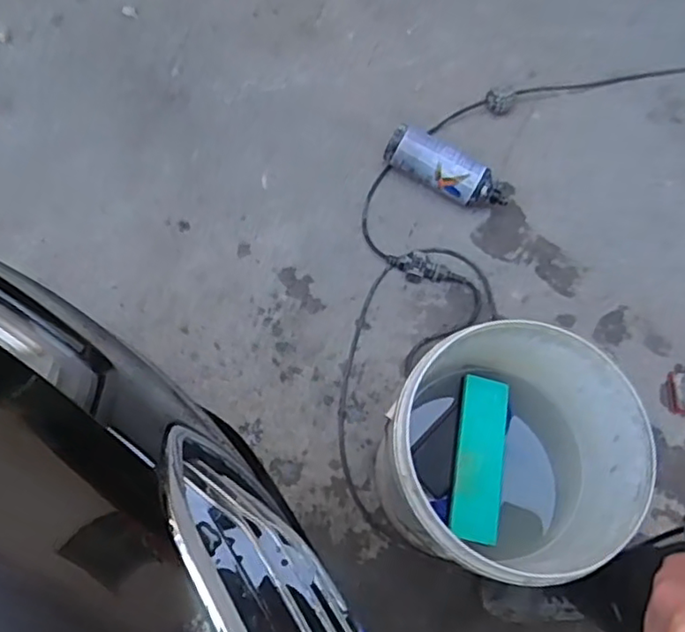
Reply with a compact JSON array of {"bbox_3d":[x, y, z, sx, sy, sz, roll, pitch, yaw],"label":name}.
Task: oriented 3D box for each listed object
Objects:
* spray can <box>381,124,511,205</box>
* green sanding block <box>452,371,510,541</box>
[{"bbox_3d":[0.228,-0.305,1.282,0.280,0.071,0.095,26,66,-7],"label":"spray can"},{"bbox_3d":[0.199,0.201,0.893,0.072,0.030,0.227,11,65,4],"label":"green sanding block"}]

